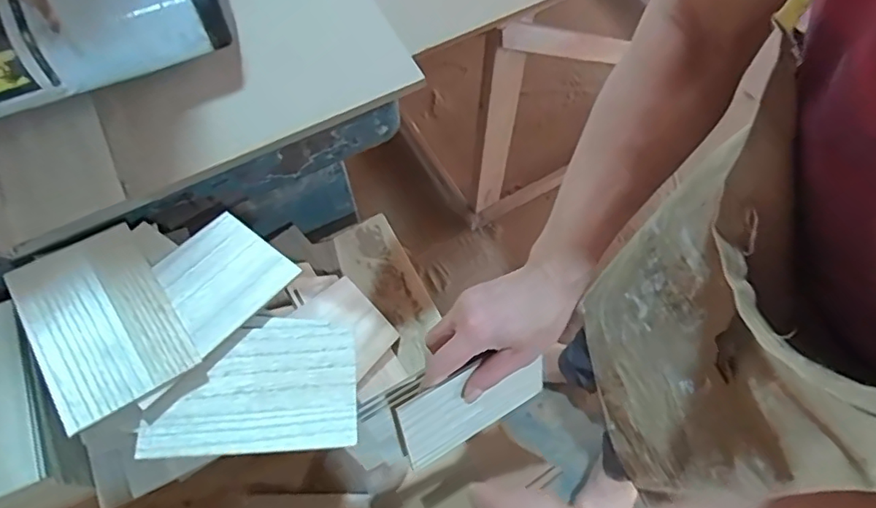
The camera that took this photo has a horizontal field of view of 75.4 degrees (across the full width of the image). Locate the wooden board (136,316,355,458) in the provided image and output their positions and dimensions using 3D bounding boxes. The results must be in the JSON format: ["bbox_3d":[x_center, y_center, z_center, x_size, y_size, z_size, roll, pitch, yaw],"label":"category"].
[{"bbox_3d":[-0.143,0.099,0.441,0.152,0.011,0.101,0,64,-10],"label":"wooden board"}]

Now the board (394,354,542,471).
[{"bbox_3d":[0.036,0.140,0.540,0.156,0.098,0.006,-25,39,-23],"label":"board"}]

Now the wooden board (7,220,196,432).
[{"bbox_3d":[-0.264,0.052,0.446,0.096,0.014,0.155,-31,64,-22],"label":"wooden board"}]

